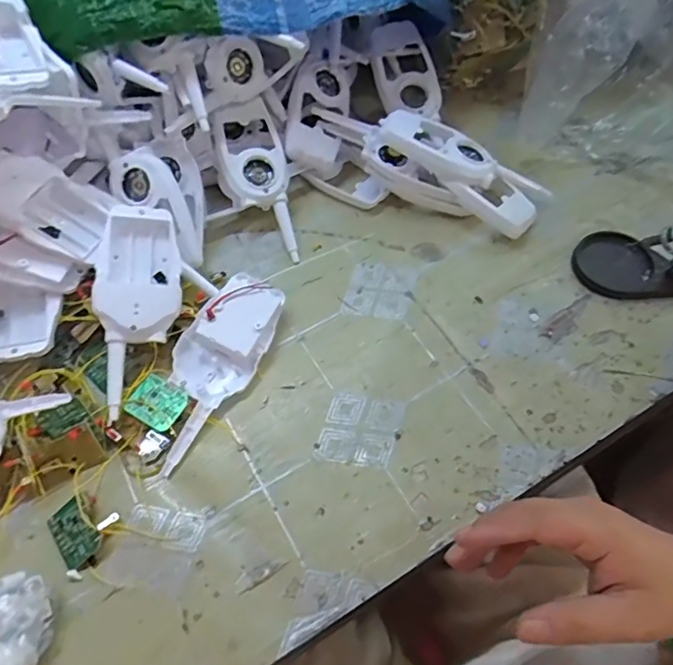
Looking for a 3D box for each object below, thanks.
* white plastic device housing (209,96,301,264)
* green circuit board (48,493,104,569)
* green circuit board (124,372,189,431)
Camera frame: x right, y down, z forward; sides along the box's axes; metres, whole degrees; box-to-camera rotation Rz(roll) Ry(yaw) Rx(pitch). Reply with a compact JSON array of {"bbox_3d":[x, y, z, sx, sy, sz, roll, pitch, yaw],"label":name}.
[{"bbox_3d":[-0.068,-0.140,0.489,0.060,0.018,0.154,-21,87,-11],"label":"white plastic device housing"},{"bbox_3d":[-0.178,0.138,0.367,0.034,0.012,0.045,-40,67,4],"label":"green circuit board"},{"bbox_3d":[-0.136,0.053,0.405,0.041,0.004,0.036,24,62,14],"label":"green circuit board"}]

